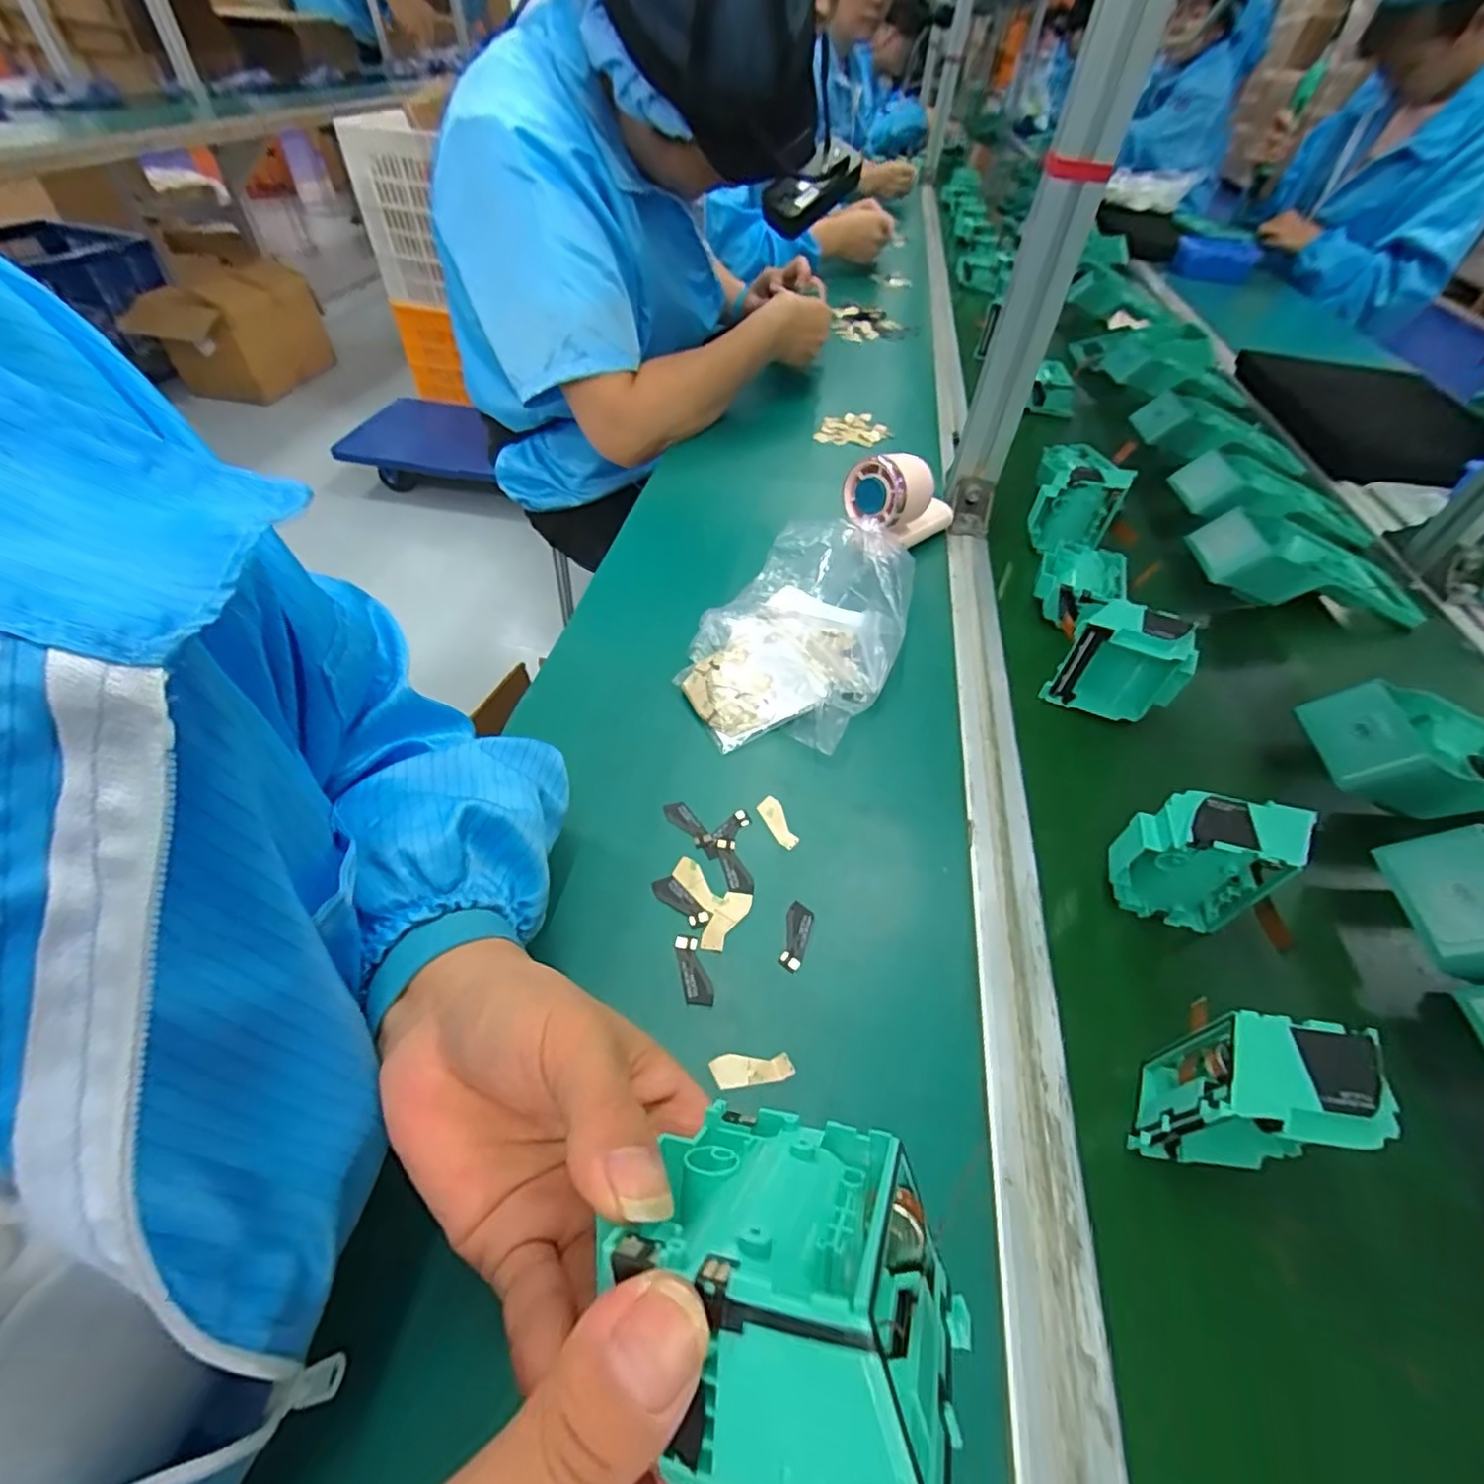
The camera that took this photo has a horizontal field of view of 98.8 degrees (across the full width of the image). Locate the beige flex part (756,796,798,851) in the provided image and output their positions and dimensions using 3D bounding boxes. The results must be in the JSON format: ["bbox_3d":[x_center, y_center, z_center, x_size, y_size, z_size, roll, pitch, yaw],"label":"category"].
[{"bbox_3d":[0.022,0.048,0.377,0.014,0.004,0.036,-21,53,-19],"label":"beige flex part"}]

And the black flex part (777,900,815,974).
[{"bbox_3d":[0.028,0.101,0.331,0.014,0.004,0.037,14,50,10],"label":"black flex part"}]

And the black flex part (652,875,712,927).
[{"bbox_3d":[-0.033,0.085,0.341,0.036,0.004,0.013,37,57,26],"label":"black flex part"}]

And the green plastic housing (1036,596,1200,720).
[{"bbox_3d":[0.263,-0.056,0.444,0.077,0.073,0.034,14,50,10],"label":"green plastic housing"}]

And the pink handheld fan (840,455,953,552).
[{"bbox_3d":[0.150,-0.205,0.552,0.123,0.062,0.052,2,41,-43],"label":"pink handheld fan"}]

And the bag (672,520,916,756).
[{"bbox_3d":[0.048,-0.086,0.471,0.137,0.041,0.232,23,52,17],"label":"bag"}]

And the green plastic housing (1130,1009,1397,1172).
[{"bbox_3d":[0.208,0.146,0.262,0.067,0.071,0.041,6,49,2],"label":"green plastic housing"}]

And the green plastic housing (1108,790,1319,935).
[{"bbox_3d":[0.239,0.062,0.337,0.075,0.074,0.036,9,49,5],"label":"green plastic housing"}]

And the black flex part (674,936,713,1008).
[{"bbox_3d":[-0.025,0.114,0.317,0.013,0.004,0.037,-11,50,-12],"label":"black flex part"}]

